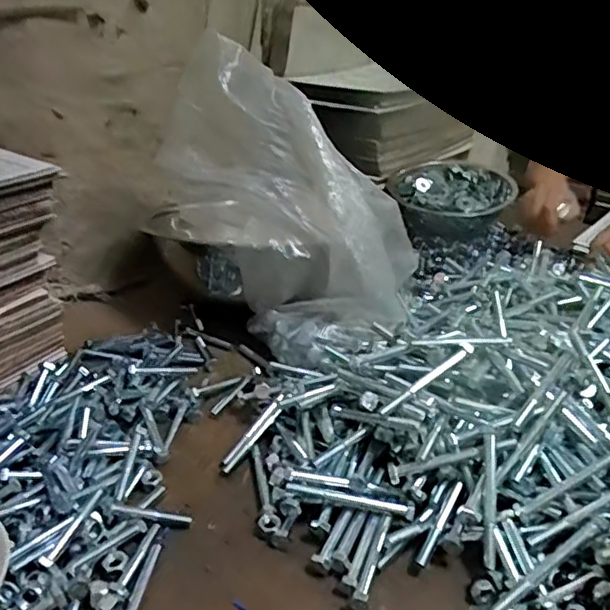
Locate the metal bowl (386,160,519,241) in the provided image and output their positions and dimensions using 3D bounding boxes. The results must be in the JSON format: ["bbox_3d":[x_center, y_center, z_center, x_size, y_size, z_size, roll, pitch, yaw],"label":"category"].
[{"bbox_3d":[0.256,-0.183,1.090,0.193,0.073,0.187,0,27,0],"label":"metal bowl"}]

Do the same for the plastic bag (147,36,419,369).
[{"bbox_3d":[-0.006,-0.110,0.726,0.249,0.282,0.180,13,30,22],"label":"plastic bag"}]

